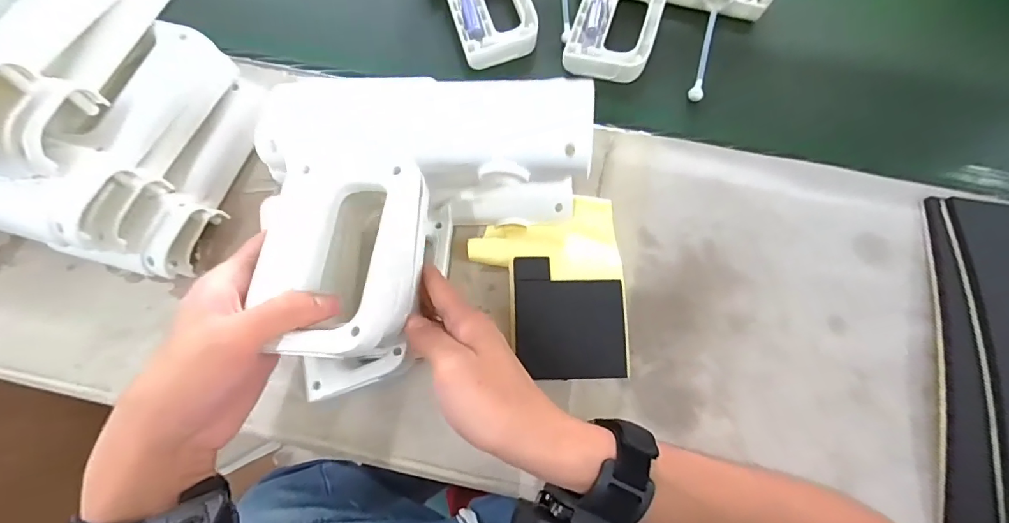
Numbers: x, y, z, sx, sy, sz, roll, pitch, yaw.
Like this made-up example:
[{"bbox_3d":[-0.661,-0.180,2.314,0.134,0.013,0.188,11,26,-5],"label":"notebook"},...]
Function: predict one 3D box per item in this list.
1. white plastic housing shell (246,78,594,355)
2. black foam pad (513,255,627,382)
[{"bbox_3d":[-0.052,-0.033,0.298,0.210,0.077,0.169,-4,71,-2],"label":"white plastic housing shell"},{"bbox_3d":[0.055,0.046,0.388,0.089,0.004,0.098,-2,81,-1],"label":"black foam pad"}]

